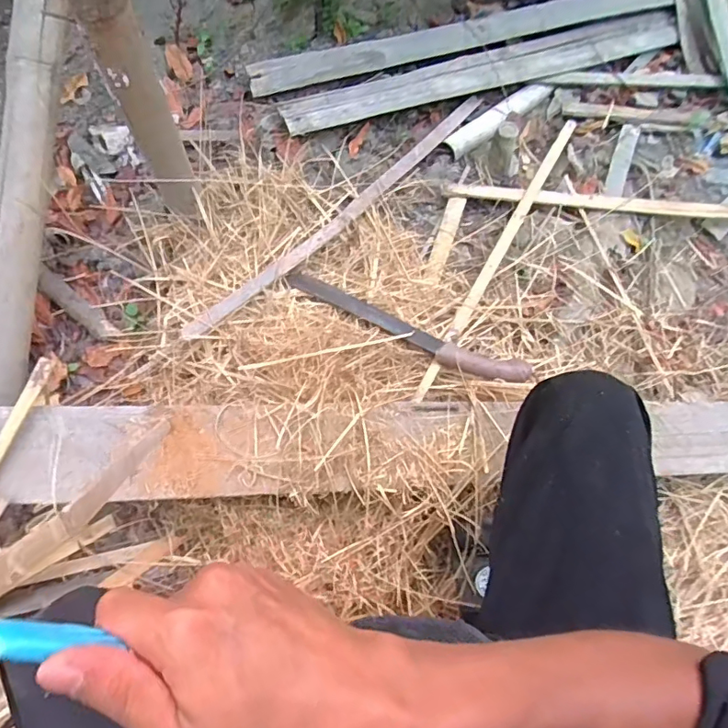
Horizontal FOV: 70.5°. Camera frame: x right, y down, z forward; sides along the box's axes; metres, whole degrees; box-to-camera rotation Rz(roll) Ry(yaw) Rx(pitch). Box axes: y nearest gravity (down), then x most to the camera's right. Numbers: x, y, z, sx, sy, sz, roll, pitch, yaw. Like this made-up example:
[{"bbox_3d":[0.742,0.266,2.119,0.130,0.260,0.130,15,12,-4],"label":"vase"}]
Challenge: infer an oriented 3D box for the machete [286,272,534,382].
[{"bbox_3d":[0.054,-0.061,0.787,0.404,0.032,0.053,27,67,22],"label":"machete"}]

